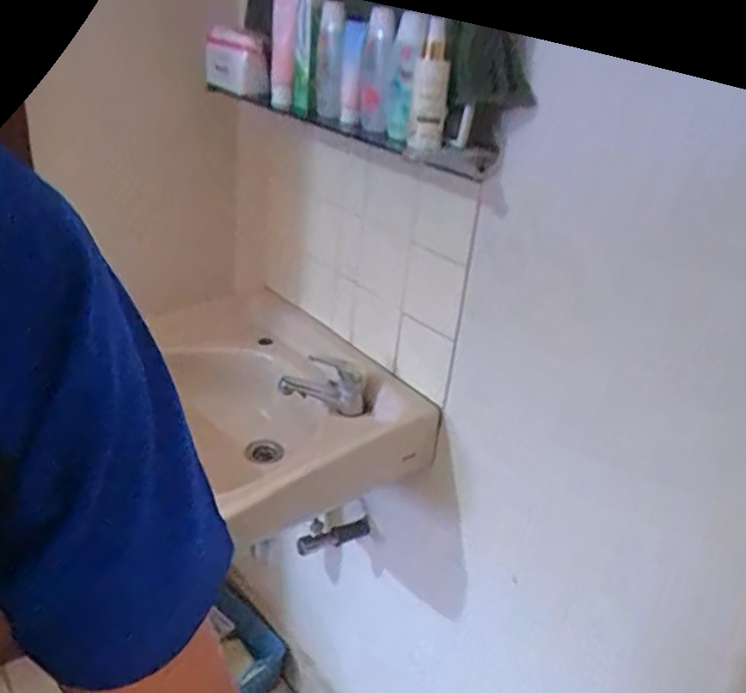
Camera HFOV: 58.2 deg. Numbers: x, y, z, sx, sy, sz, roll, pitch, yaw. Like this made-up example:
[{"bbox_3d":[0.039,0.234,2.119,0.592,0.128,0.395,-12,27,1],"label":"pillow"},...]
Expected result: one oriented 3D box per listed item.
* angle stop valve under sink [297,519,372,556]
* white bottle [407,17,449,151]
[{"bbox_3d":[-0.066,0.308,1.102,0.122,0.048,0.037,-15,28,2],"label":"angle stop valve under sink"},{"bbox_3d":[0.064,-0.285,0.732,0.036,0.134,0.041,6,7,-1],"label":"white bottle"}]

